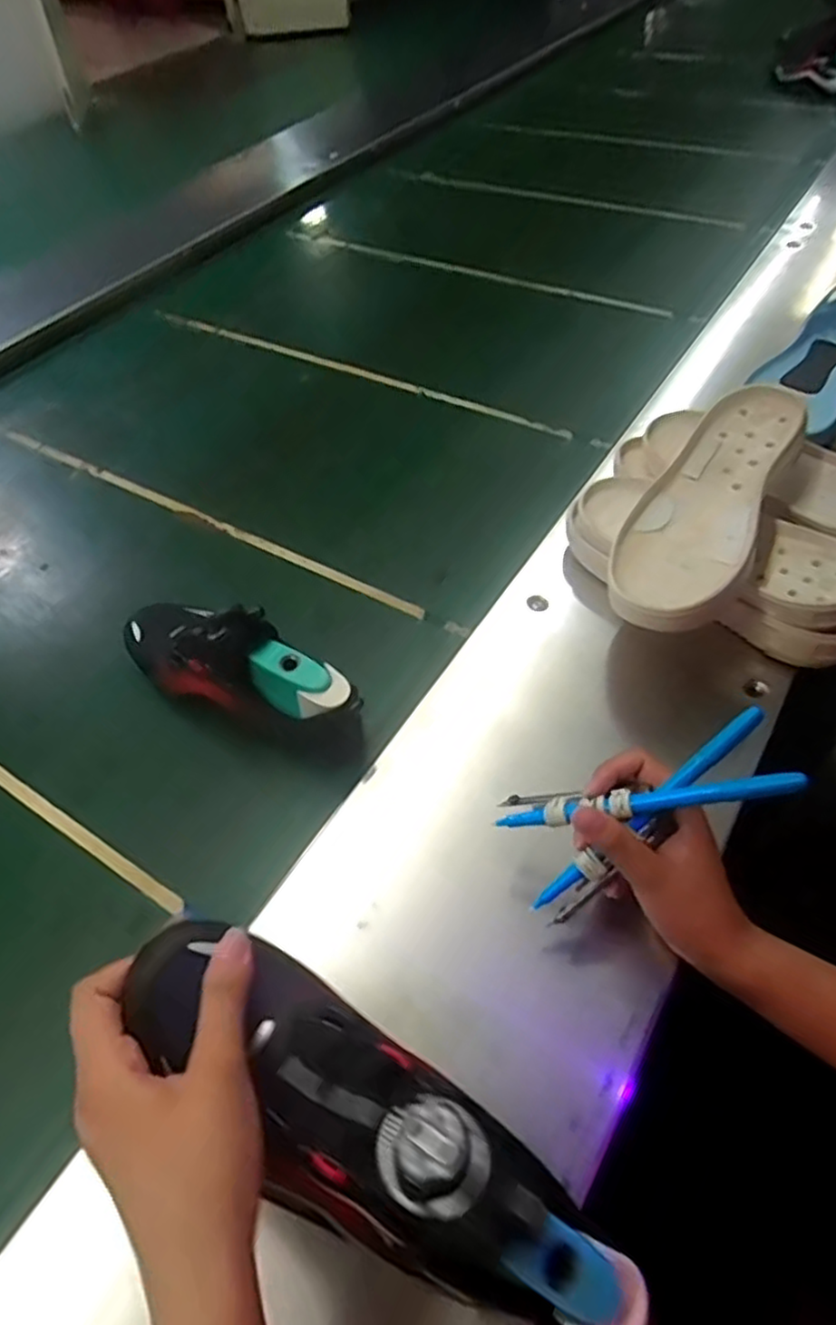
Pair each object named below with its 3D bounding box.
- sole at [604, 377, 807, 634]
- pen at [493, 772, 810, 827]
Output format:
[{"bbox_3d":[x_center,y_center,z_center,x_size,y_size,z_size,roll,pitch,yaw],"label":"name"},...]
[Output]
[{"bbox_3d":[0.226,-0.129,0.553,0.099,0.053,0.258,17,51,26],"label":"sole"},{"bbox_3d":[0.120,0.076,0.387,0.166,0.010,0.011,-14,46,27],"label":"pen"}]

